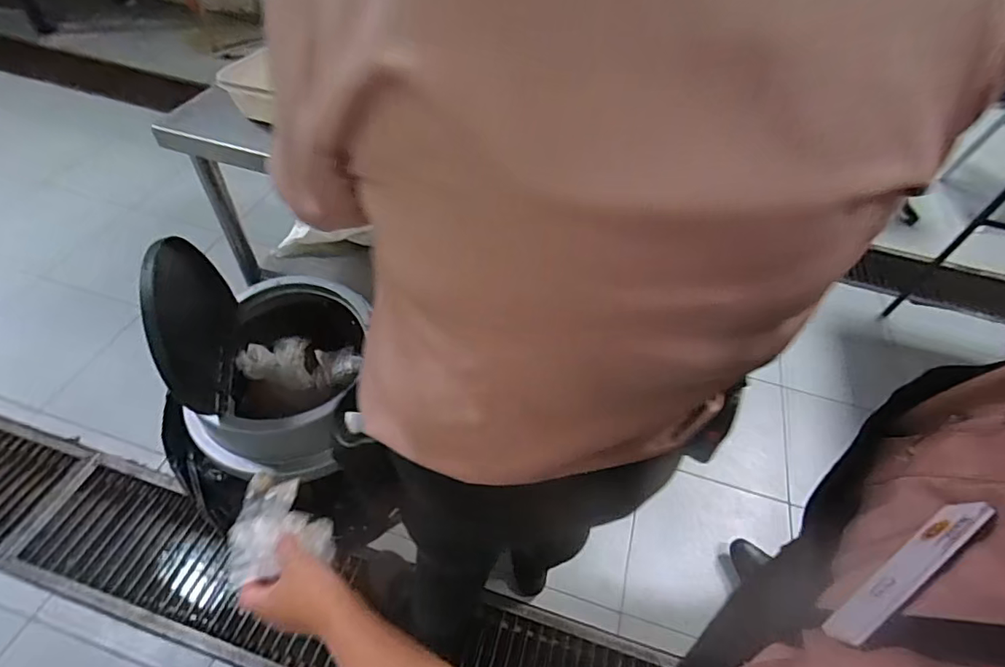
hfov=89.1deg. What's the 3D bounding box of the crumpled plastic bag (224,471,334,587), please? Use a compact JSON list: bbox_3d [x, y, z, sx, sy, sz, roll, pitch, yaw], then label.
[{"bbox_3d":[-0.228,0.186,0.523,0.098,0.032,0.109,-11,51,-14],"label":"crumpled plastic bag"}]

